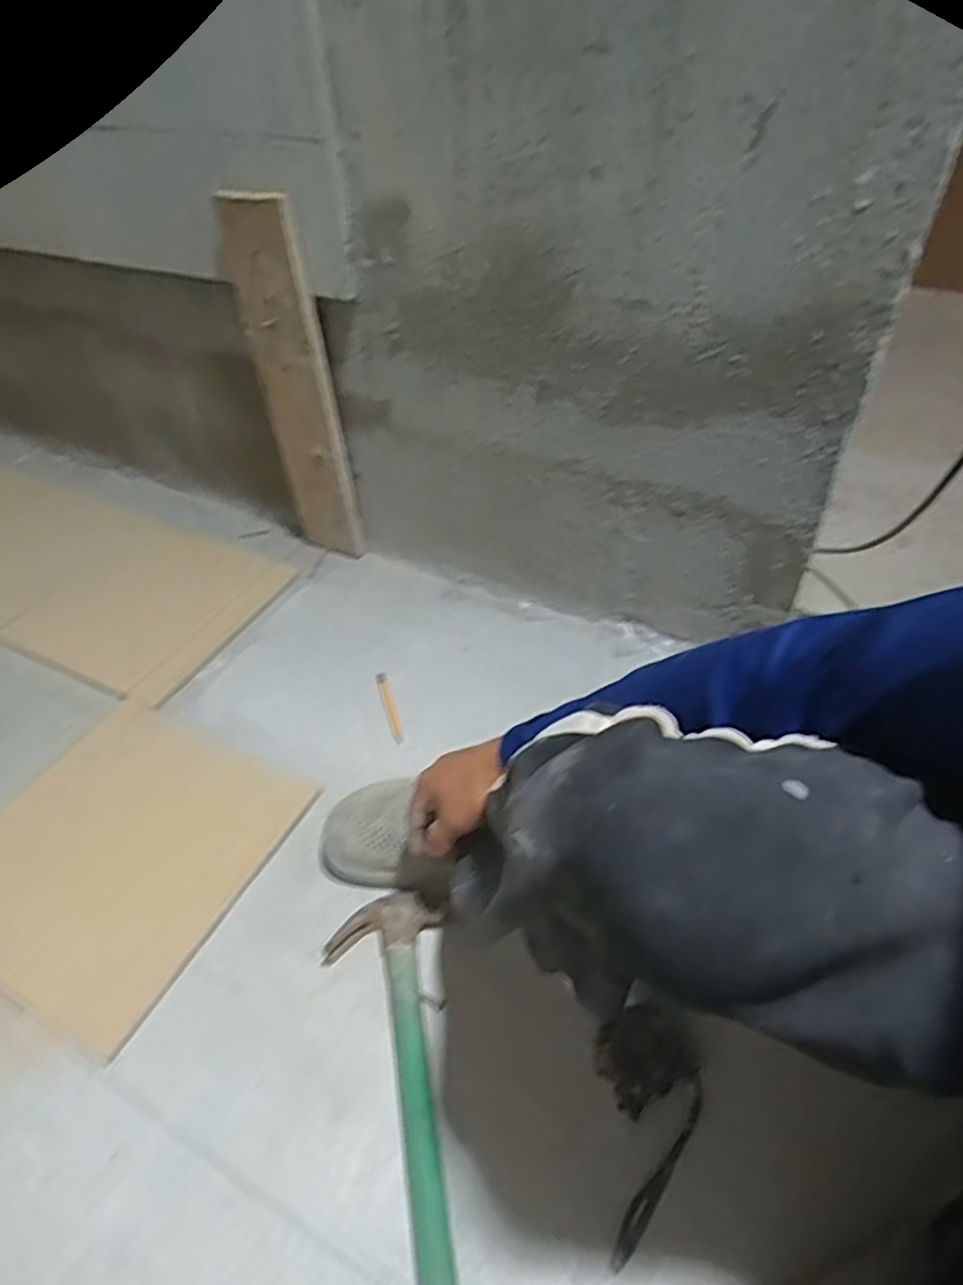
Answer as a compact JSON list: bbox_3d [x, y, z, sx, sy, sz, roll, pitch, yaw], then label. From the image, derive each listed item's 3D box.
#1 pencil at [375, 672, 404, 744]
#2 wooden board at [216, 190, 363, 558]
[{"bbox_3d":[-0.111,0.077,0.858,0.016,0.011,0.109,-14,47,-13],"label":"pencil"},{"bbox_3d":[-0.234,-0.309,0.896,0.099,0.453,0.015,13,45,18],"label":"wooden board"}]

